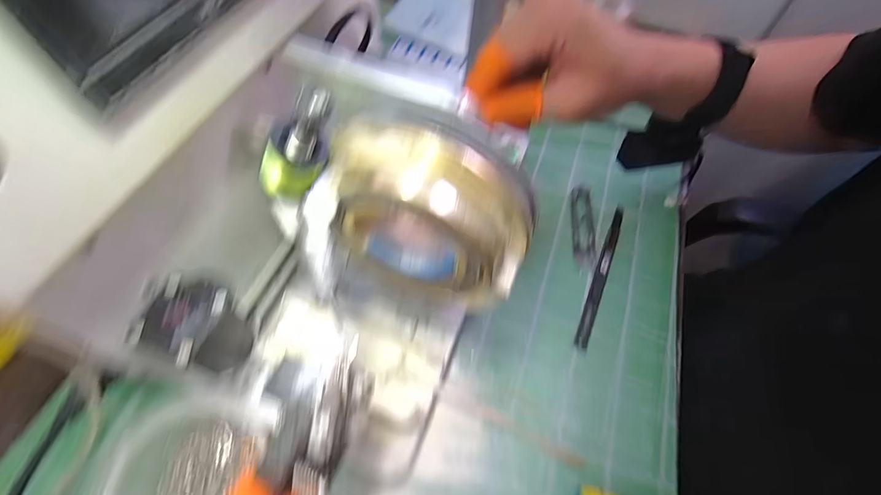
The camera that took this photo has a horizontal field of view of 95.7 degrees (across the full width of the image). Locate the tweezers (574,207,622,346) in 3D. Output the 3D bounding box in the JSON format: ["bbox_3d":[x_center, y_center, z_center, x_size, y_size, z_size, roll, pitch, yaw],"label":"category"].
[{"bbox_3d":[0.151,0.024,0.373,0.013,0.008,0.154,23,61,11],"label":"tweezers"}]

